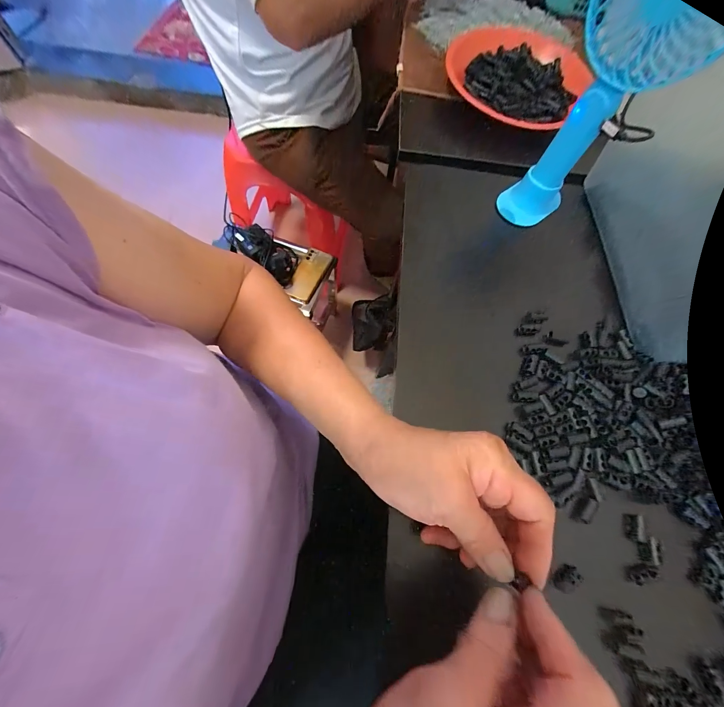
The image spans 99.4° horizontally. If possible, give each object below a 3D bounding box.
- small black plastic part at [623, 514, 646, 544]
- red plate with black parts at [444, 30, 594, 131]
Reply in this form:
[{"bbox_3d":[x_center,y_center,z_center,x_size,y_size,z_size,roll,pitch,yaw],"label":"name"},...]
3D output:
[{"bbox_3d":[0.207,0.132,0.233,0.011,0.005,0.018,16,68,1],"label":"small black plastic part"},{"bbox_3d":[0.206,-0.376,0.417,0.177,0.037,0.211,35,69,9],"label":"red plate with black parts"}]

